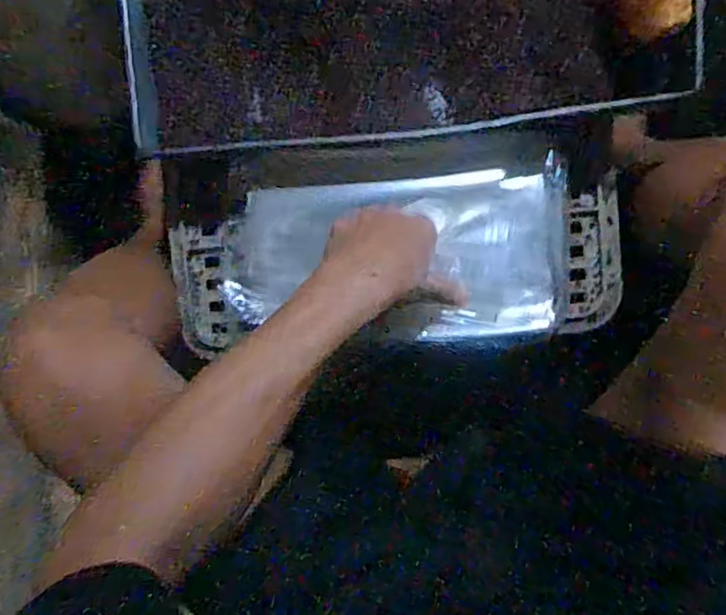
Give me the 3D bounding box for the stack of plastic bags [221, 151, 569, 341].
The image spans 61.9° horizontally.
[{"bbox_3d":[0.025,-0.047,0.528,0.291,0.030,0.141,2,95,8],"label":"stack of plastic bags"}]

